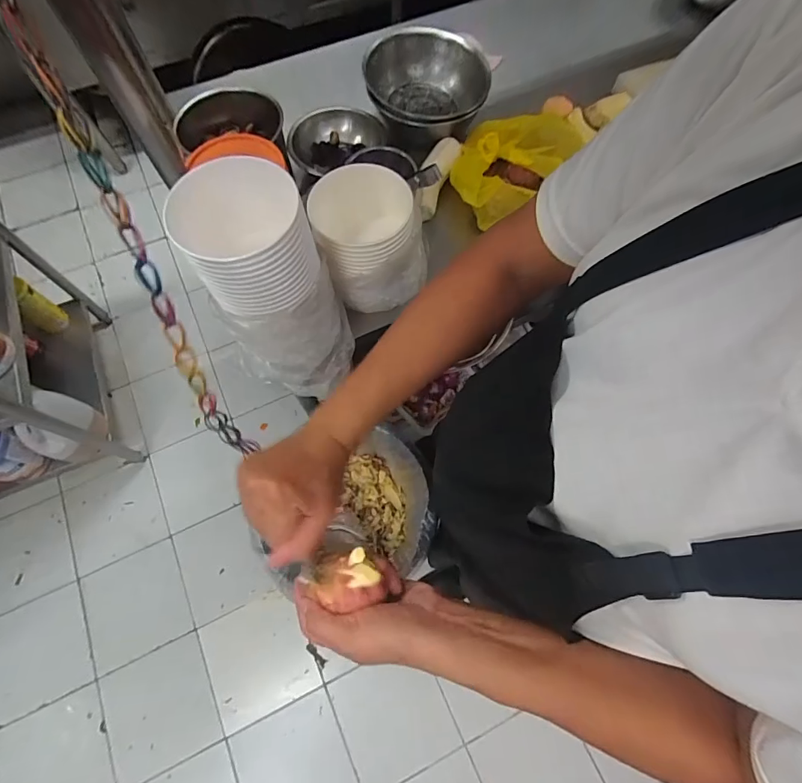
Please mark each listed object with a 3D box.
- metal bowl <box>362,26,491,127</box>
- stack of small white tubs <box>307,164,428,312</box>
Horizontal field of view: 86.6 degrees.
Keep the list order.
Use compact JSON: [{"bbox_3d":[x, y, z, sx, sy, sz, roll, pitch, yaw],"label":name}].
[{"bbox_3d":[0.052,-0.570,0.810,0.225,0.097,0.242,0,69,0],"label":"metal bowl"},{"bbox_3d":[-0.044,-0.215,0.618,0.145,0.146,0.133,-17,70,-7],"label":"stack of small white tubs"}]

